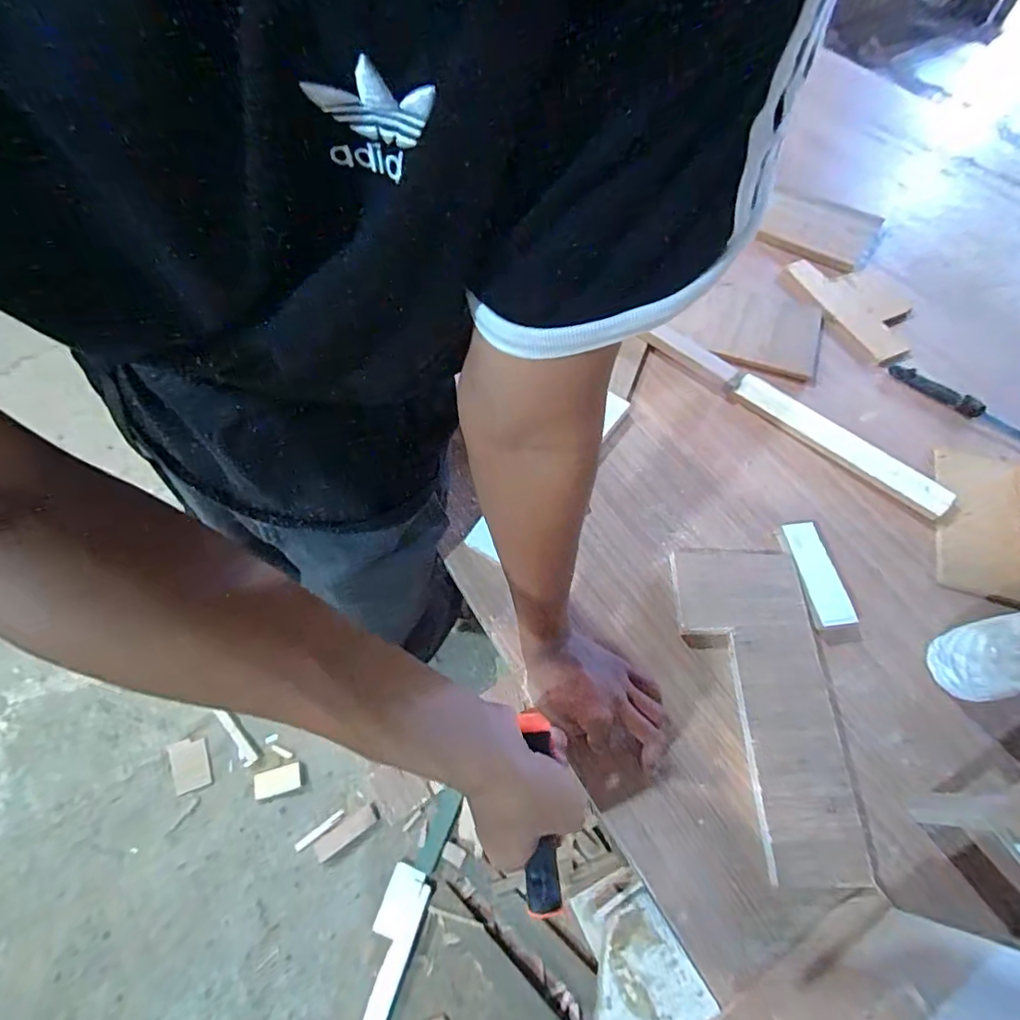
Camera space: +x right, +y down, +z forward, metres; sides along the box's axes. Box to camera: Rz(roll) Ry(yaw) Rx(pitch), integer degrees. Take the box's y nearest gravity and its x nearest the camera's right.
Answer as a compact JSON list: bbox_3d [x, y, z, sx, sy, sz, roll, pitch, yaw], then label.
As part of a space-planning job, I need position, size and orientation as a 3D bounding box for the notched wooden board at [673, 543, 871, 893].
[{"bbox_3d":[0.238,0.173,0.495,0.123,0.023,0.292,-2,63,0],"label":"notched wooden board"}]

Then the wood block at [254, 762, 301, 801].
[{"bbox_3d":[-0.502,0.584,1.134,0.092,0.020,0.052,-16,64,-6],"label":"wood block"}]

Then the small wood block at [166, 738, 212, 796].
[{"bbox_3d":[-0.706,0.560,1.155,0.072,0.016,0.105,-23,65,-9],"label":"small wood block"}]

